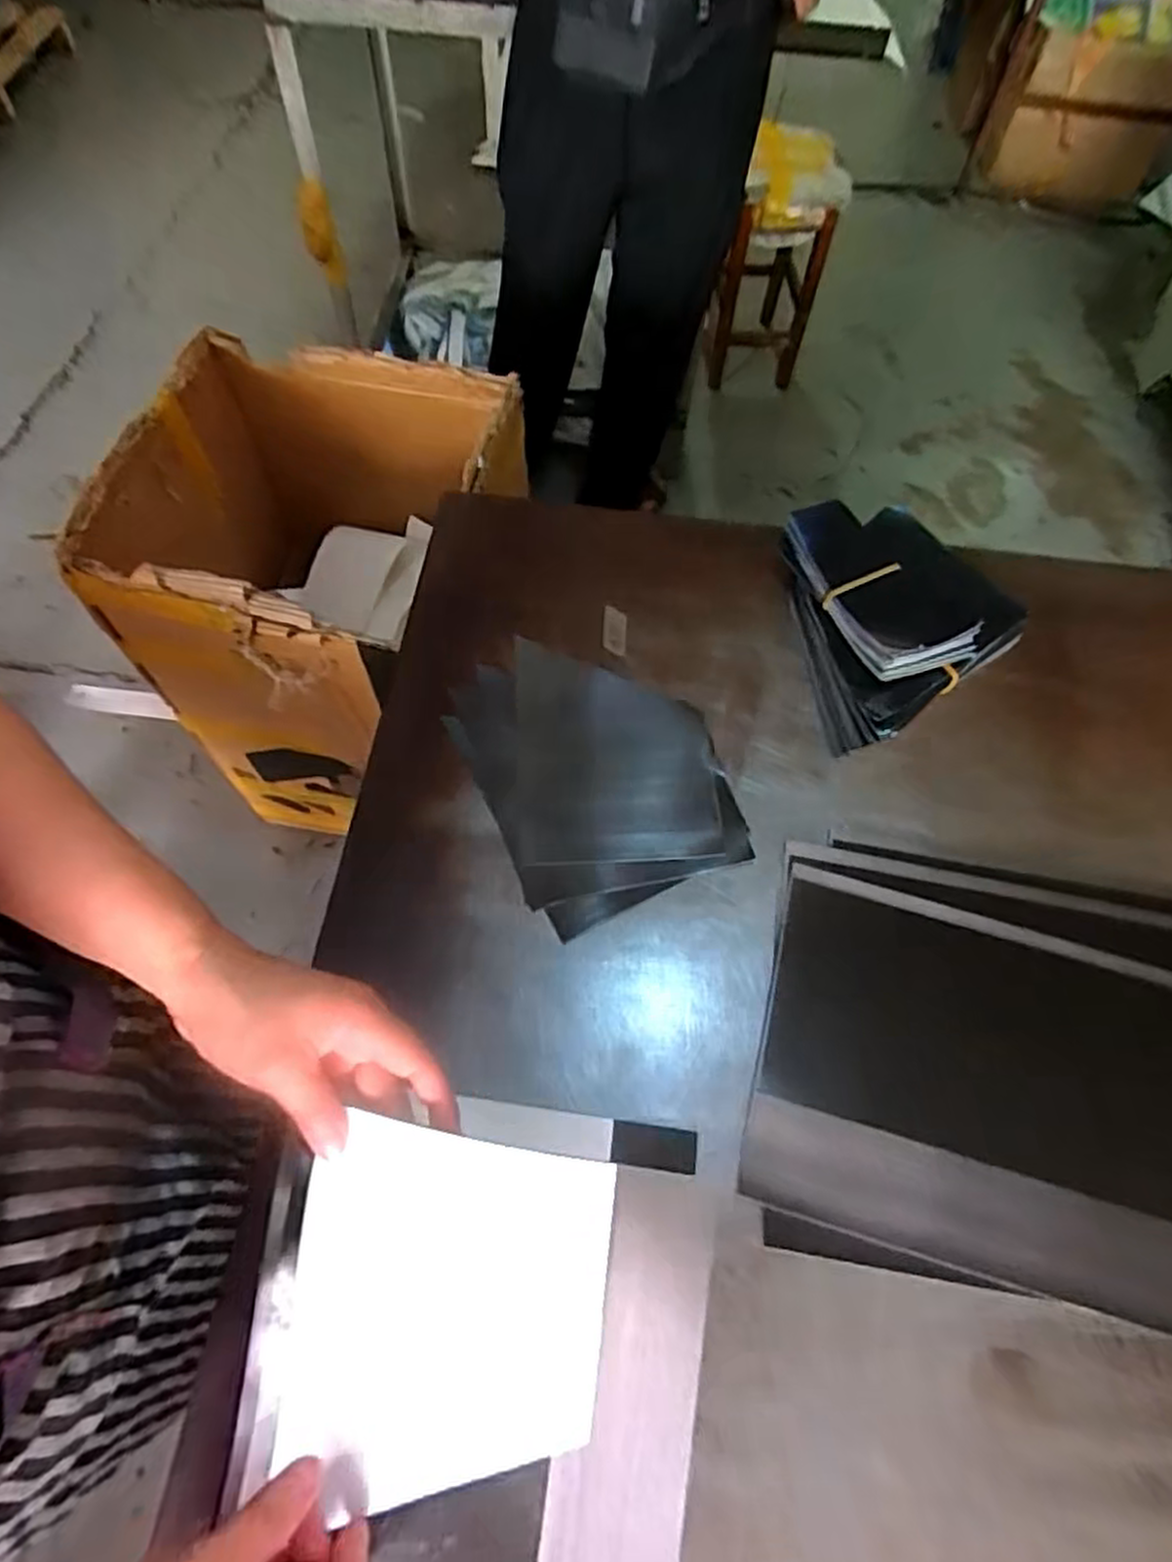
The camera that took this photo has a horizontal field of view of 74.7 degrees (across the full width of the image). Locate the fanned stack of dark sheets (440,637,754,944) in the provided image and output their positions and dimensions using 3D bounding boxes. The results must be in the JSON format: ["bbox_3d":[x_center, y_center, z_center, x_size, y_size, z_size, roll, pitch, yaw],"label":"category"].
[{"bbox_3d":[0.006,-0.015,0.569,0.170,0.008,0.224,-23,65,-13],"label":"fanned stack of dark sheets"}]

